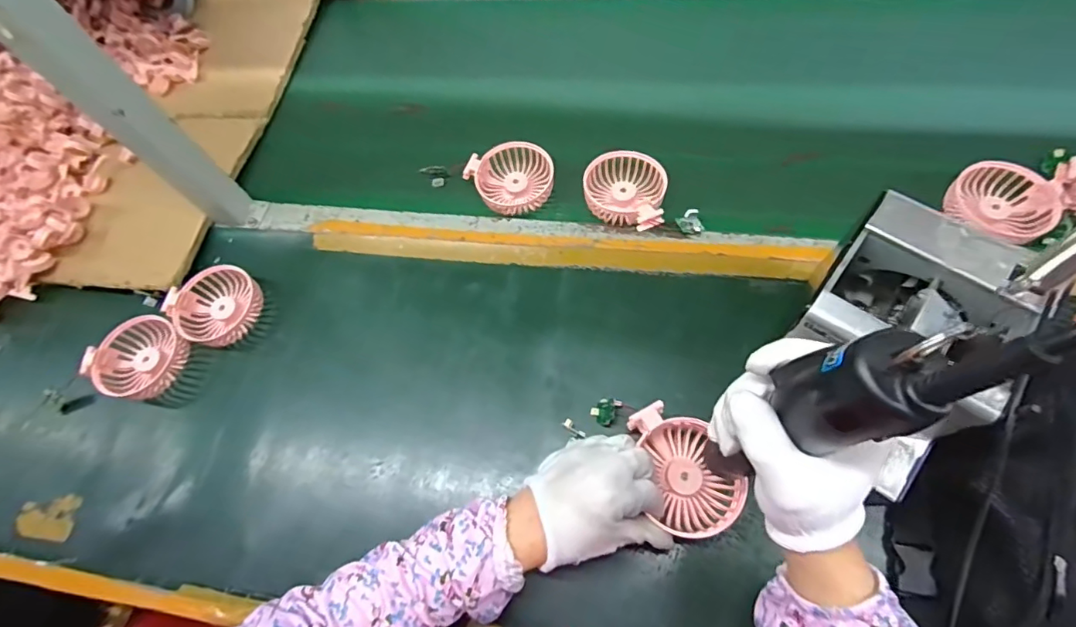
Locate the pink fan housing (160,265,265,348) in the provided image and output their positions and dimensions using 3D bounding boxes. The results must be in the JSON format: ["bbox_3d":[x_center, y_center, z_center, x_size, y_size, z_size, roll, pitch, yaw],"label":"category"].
[{"bbox_3d":[-0.361,-0.010,0.566,0.085,0.031,0.088,-2,66,5],"label":"pink fan housing"}]

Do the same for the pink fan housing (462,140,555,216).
[{"bbox_3d":[-0.028,-0.159,0.593,0.087,0.030,0.087,-33,67,-8],"label":"pink fan housing"}]

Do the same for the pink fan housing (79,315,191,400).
[{"bbox_3d":[-0.432,0.047,0.547,0.078,0.037,0.084,-2,66,5],"label":"pink fan housing"}]

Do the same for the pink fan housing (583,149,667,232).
[{"bbox_3d":[0.101,-0.140,0.563,0.102,0.038,0.084,31,73,18],"label":"pink fan housing"}]

